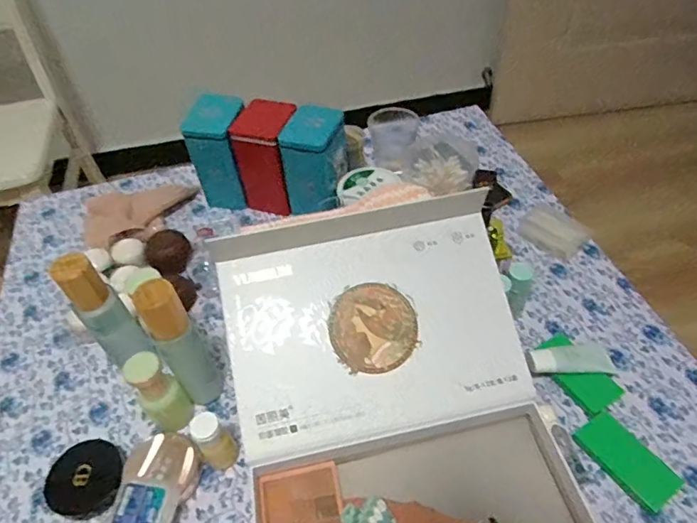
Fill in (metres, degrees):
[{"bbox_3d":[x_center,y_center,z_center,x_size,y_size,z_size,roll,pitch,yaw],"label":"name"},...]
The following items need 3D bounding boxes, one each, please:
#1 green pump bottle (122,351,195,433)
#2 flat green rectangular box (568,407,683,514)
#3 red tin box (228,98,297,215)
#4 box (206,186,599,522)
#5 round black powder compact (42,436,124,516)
[{"bbox_3d":[-0.184,0.131,0.505,0.039,0.094,0.038,-2,48,2],"label":"green pump bottle"},{"bbox_3d":[0.272,0.192,0.499,0.051,0.008,0.090,-29,53,-21],"label":"flat green rectangular box"},{"bbox_3d":[-0.106,-0.153,0.739,0.074,0.142,0.089,16,51,17],"label":"red tin box"},{"bbox_3d":[0.043,0.137,0.475,0.288,0.158,0.401,-12,49,-7],"label":"box"},{"bbox_3d":[-0.258,0.214,0.504,0.067,0.019,0.069,-24,51,-17],"label":"round black powder compact"}]

